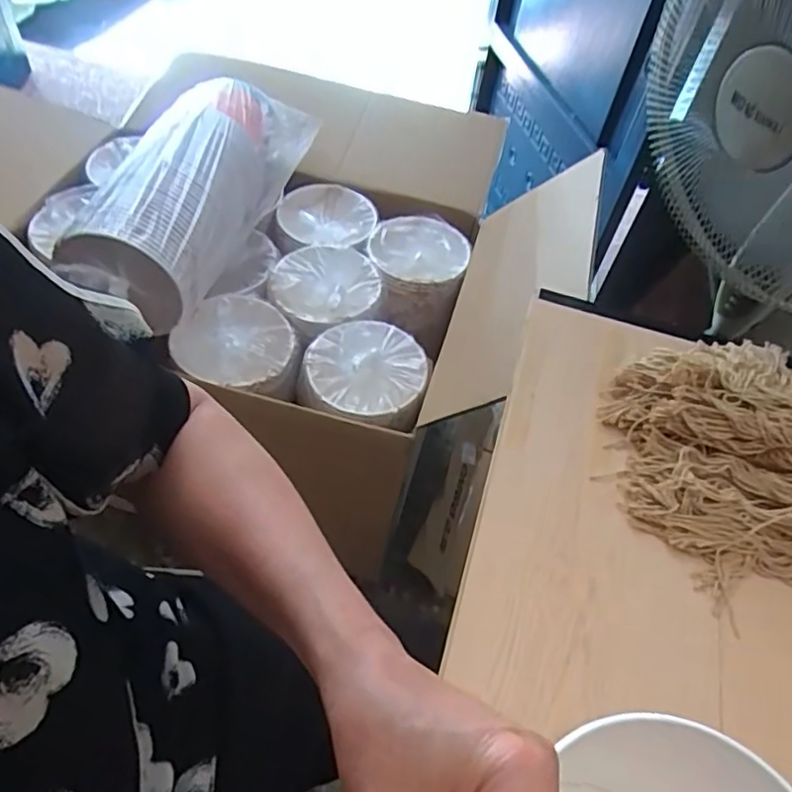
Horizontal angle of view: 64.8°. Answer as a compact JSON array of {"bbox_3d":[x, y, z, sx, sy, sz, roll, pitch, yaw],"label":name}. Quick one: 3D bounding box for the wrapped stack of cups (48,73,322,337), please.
[{"bbox_3d":[-0.263,-0.313,0.903,0.161,0.145,0.472,14,52,4],"label":"wrapped stack of cups"}]

